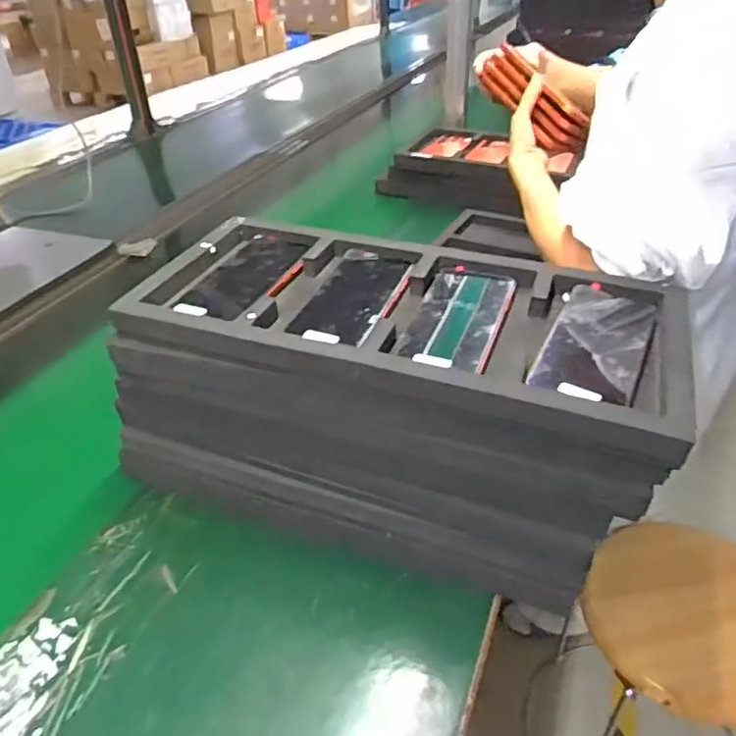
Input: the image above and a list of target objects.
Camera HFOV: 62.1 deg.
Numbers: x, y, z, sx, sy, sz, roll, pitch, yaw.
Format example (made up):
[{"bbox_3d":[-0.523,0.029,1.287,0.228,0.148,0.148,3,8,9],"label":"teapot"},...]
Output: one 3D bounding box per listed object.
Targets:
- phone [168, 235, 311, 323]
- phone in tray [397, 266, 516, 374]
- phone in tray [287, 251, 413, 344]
[{"bbox_3d":[-0.118,-0.094,0.611,0.086,0.012,0.164,11,37,17],"label":"phone"},{"bbox_3d":[0.084,-0.046,0.555,0.076,0.014,0.160,10,37,16],"label":"phone in tray"},{"bbox_3d":[-0.012,-0.070,0.580,0.079,0.012,0.161,11,37,17],"label":"phone in tray"}]

